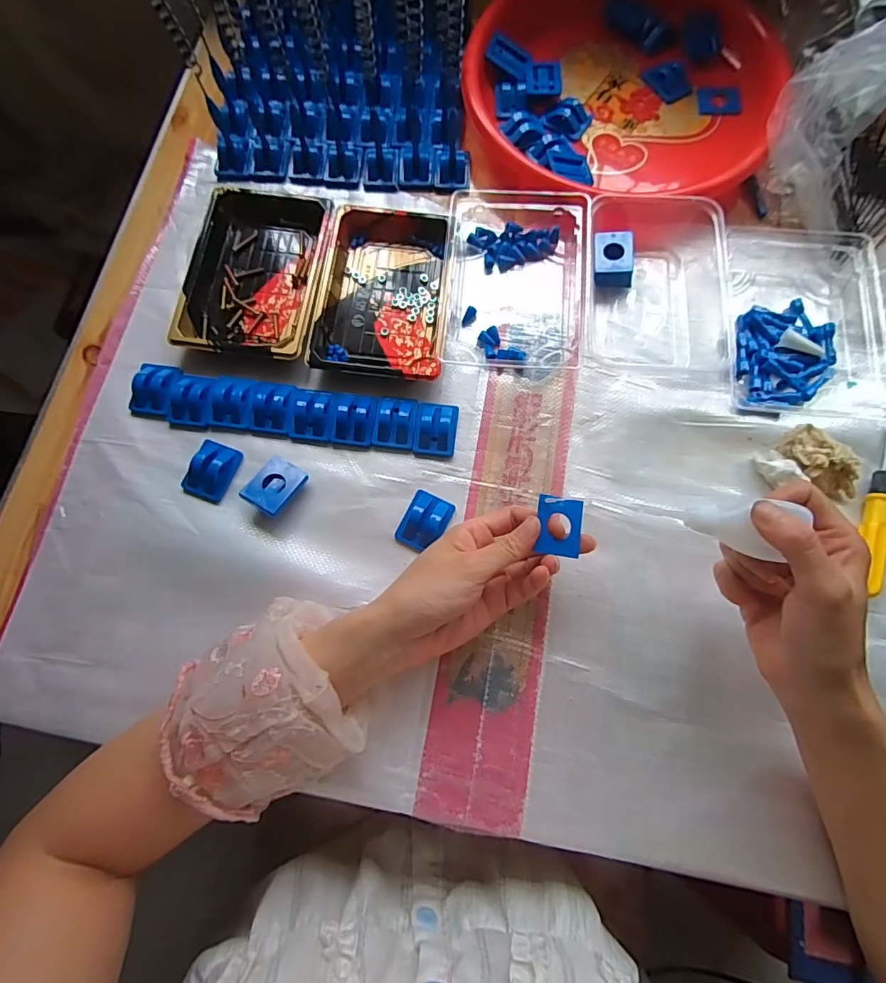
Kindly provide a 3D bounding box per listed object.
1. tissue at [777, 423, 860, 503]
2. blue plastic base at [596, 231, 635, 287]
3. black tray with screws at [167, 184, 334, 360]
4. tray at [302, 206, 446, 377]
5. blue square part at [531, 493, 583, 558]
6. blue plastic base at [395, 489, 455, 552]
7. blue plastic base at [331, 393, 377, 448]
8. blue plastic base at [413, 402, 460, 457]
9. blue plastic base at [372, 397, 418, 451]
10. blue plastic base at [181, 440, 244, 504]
[{"bbox_3d":[0.294,-0.022,0.364,0.042,0.024,0.062,-20,77,-4],"label":"tissue"},{"bbox_3d":[0.150,-0.206,0.417,0.036,0.022,0.043,5,76,2],"label":"blue plastic base"},{"bbox_3d":[-0.162,-0.193,0.417,0.113,0.020,0.159,7,76,2],"label":"black tray with screws"},{"bbox_3d":[-0.051,-0.176,0.412,0.106,0.022,0.163,7,76,2],"label":"tray"},{"bbox_3d":[0.080,0.023,0.324,0.031,0.007,0.039,10,76,3],"label":"blue square part"},{"bbox_3d":[-0.014,0.023,0.369,0.035,0.014,0.044,24,78,6],"label":"blue plastic base"},{"bbox_3d":[-0.073,-0.061,0.388,0.034,0.015,0.045,4,76,2],"label":"blue plastic base"},{"bbox_3d":[-0.005,-0.052,0.388,0.034,0.014,0.043,6,76,2],"label":"blue plastic base"},{"bbox_3d":[-0.039,-0.059,0.391,0.033,0.013,0.046,7,76,2],"label":"blue plastic base"},{"bbox_3d":[-0.185,-0.017,0.375,0.032,0.014,0.046,20,77,5],"label":"blue plastic base"}]

